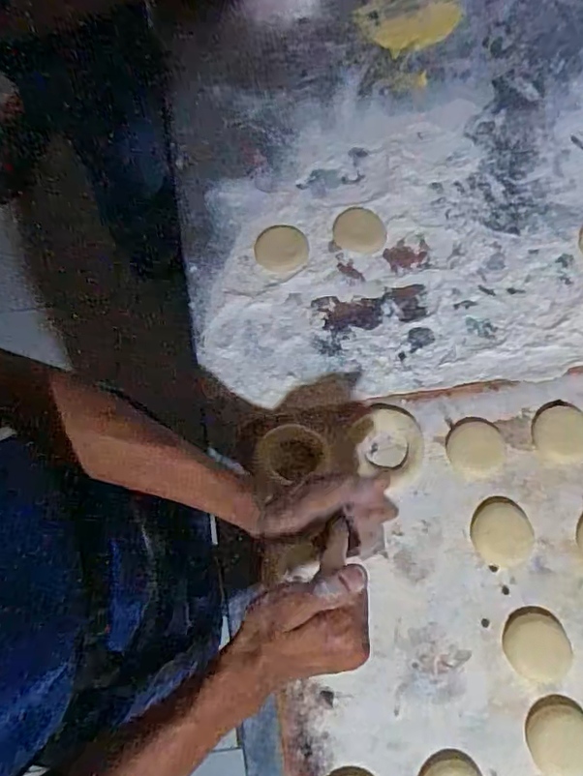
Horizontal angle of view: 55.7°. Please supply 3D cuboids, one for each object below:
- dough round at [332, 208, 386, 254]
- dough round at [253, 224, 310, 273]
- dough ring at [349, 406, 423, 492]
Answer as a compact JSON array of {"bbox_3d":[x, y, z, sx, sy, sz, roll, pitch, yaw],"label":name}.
[{"bbox_3d":[0.078,-0.179,0.628,0.058,0.004,0.053,-1,70,2],"label":"dough round"},{"bbox_3d":[-0.011,-0.157,0.621,0.058,0.004,0.060,-1,70,2],"label":"dough round"},{"bbox_3d":[0.095,0.056,0.549,0.072,0.012,0.075,-1,70,2],"label":"dough ring"}]

